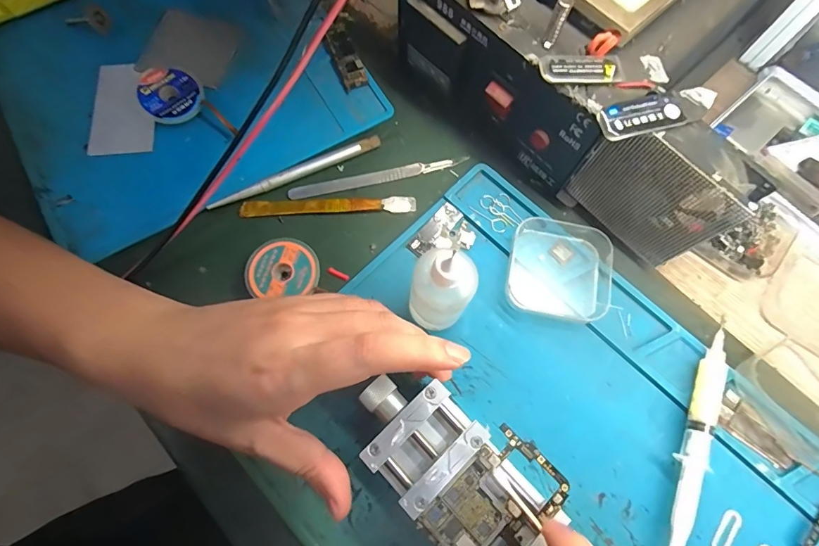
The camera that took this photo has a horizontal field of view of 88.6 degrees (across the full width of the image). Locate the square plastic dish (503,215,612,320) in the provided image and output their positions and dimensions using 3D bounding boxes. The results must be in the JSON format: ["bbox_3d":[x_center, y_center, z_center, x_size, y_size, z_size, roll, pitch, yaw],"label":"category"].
[{"bbox_3d":[0.098,-0.002,0.272,0.067,0.015,0.064,12,73,4],"label":"square plastic dish"}]

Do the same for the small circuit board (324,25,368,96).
[{"bbox_3d":[-0.051,-0.169,0.325,0.019,0.008,0.056,-23,74,-7],"label":"small circuit board"}]

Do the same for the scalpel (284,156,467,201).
[{"bbox_3d":[-0.022,-0.068,0.301,0.127,0.005,0.010,-13,73,-4],"label":"scalpel"}]

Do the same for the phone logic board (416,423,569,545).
[{"bbox_3d":[0.044,0.117,0.211,0.068,0.004,0.045,-42,77,-12],"label":"phone logic board"}]

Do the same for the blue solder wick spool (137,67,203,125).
[{"bbox_3d":[-0.171,-0.128,0.301,0.041,0.009,0.039,1,85,-11],"label":"blue solder wick spool"}]

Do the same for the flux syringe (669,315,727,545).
[{"bbox_3d":[0.166,0.093,0.242,0.018,0.015,0.135,18,73,6],"label":"flux syringe"}]

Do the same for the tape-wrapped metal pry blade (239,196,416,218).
[{"bbox_3d":[-0.056,-0.048,0.292,0.119,0.004,0.014,-3,72,-1],"label":"tape-wrapped metal pry blade"}]

